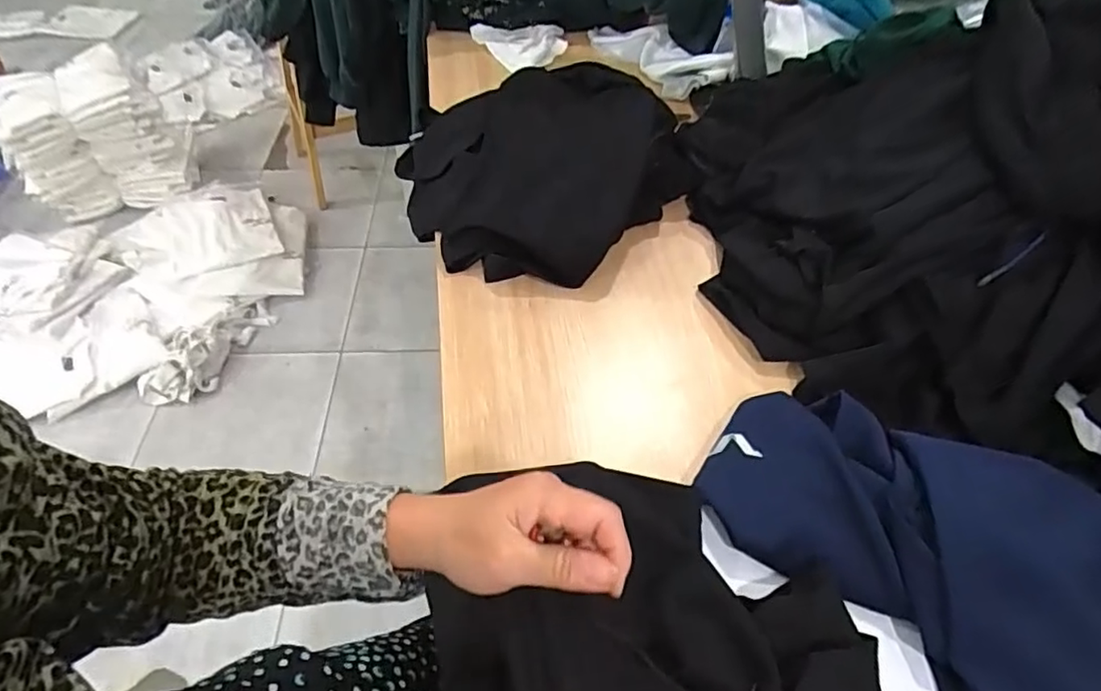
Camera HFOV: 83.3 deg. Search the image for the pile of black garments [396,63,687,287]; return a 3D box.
[{"bbox_3d":[-0.012,-0.248,0.797,0.348,0.094,0.397,-7,51,-6],"label":"pile of black garments"}]

